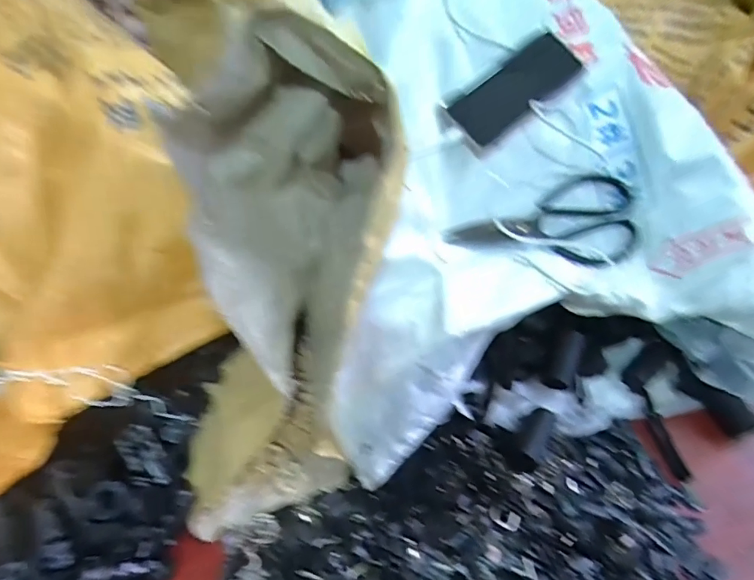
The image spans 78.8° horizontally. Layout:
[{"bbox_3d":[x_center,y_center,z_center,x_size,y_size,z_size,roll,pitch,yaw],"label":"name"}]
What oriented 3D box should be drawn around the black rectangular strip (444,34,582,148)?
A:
[{"bbox_3d":[0.158,-0.228,0.522,0.149,0.007,0.060,-38,81,-1],"label":"black rectangular strip"}]

